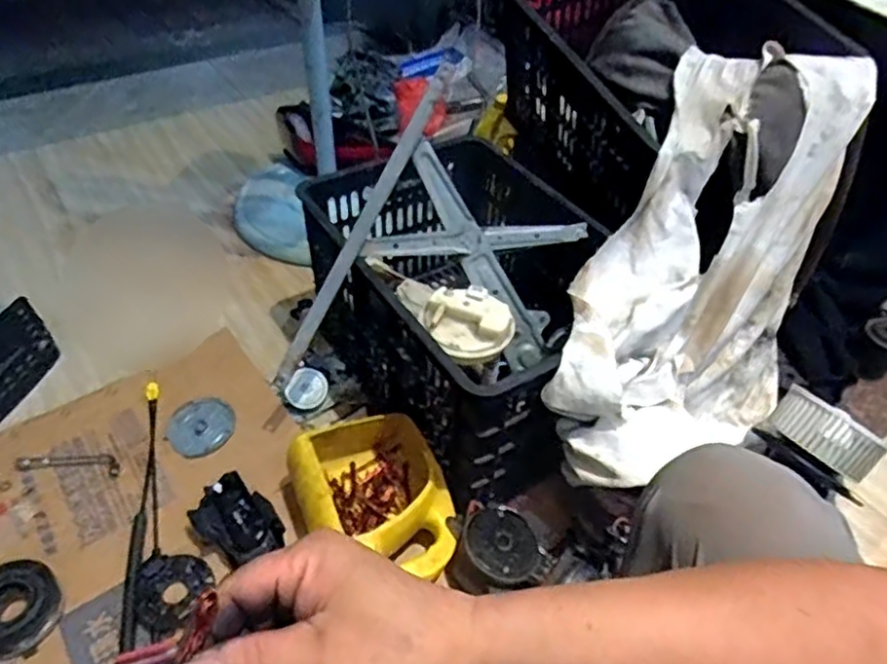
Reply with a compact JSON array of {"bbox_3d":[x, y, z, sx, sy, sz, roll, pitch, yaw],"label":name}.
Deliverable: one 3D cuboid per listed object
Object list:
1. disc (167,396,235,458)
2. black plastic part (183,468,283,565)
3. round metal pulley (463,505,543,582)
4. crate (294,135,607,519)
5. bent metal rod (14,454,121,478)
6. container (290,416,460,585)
[{"bbox_3d":[-0.363,0.142,0.978,0.094,0.010,0.104,-10,46,-12],"label":"disc"},{"bbox_3d":[-0.256,0.241,0.824,0.118,0.056,0.076,30,50,25],"label":"black plastic part"},{"bbox_3d":[0.073,0.260,0.804,0.093,0.026,0.092,1,44,-1],"label":"round metal pulley"},{"bbox_3d":[0.060,-0.043,0.996,0.405,0.271,0.521,-21,49,-22],"label":"crate"},{"bbox_3d":[-0.527,0.185,0.923,0.152,0.008,0.032,5,44,4],"label":"bent metal rod"},{"bbox_3d":[-0.087,0.209,0.838,0.176,0.104,0.225,-19,48,-20],"label":"container"}]

